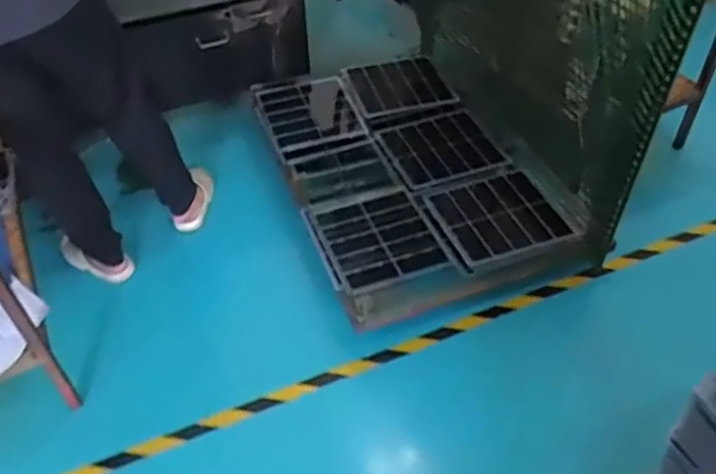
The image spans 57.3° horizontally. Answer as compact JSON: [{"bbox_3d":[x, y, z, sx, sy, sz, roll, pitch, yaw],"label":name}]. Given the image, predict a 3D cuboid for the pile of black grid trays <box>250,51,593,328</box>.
[{"bbox_3d":[0.100,-0.215,1.978,0.643,0.179,1.065,-17,49,-16],"label":"pile of black grid trays"}]

